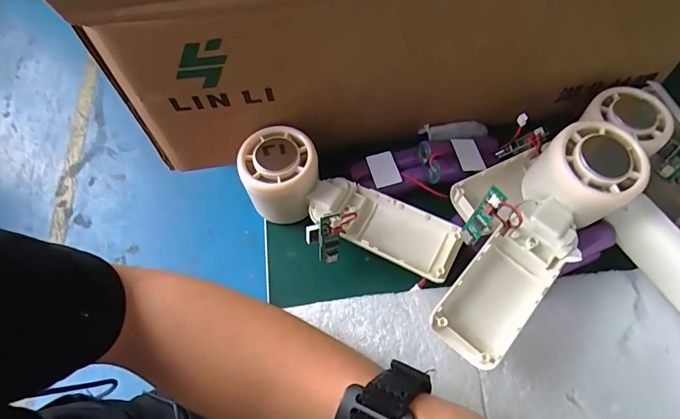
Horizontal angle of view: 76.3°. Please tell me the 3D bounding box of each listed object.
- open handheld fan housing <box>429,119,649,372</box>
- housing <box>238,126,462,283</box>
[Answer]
[{"bbox_3d":[0.120,0.014,0.266,0.062,0.042,0.156,38,84,18],"label":"open handheld fan housing"},{"bbox_3d":[0.002,0.001,0.303,0.158,0.046,0.058,27,66,16],"label":"housing"}]

